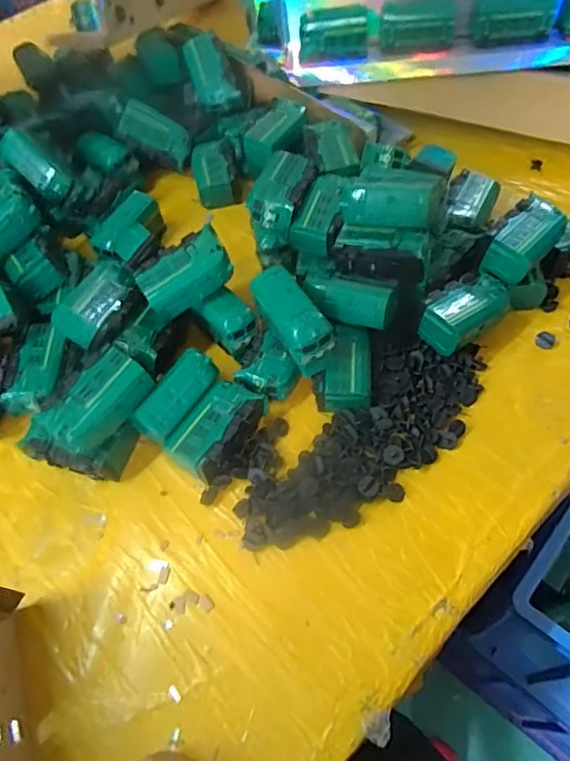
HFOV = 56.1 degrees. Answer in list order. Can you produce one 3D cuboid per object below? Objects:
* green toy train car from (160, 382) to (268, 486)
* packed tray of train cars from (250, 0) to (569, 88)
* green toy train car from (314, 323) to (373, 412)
[{"bbox_3d":[-0.063,0.046,0.501,0.055,0.037,0.096,28,64,19],"label":"green toy train car"},{"bbox_3d":[0.231,-0.479,0.707,0.569,0.118,0.109,3,58,6],"label":"packed tray of train cars"},{"bbox_3d":[0.058,-0.012,0.516,0.053,0.030,0.079,5,59,7],"label":"green toy train car"}]

